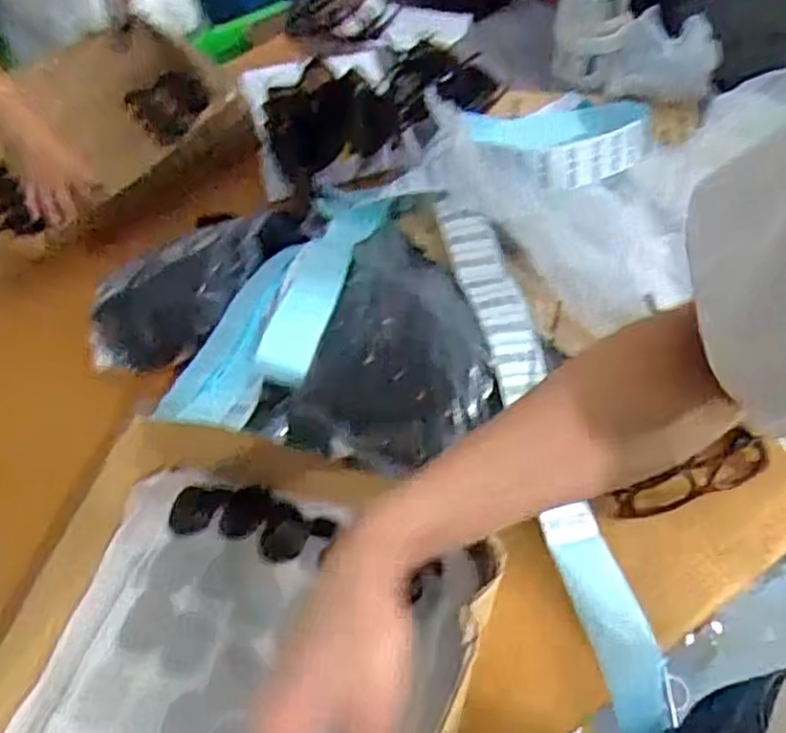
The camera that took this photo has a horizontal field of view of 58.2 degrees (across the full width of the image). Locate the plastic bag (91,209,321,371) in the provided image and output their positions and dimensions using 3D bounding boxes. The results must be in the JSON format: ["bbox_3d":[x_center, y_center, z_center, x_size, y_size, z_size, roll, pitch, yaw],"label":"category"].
[{"bbox_3d":[-0.197,-0.107,0.753,0.290,0.061,0.095,-40,59,-22],"label":"plastic bag"}]

